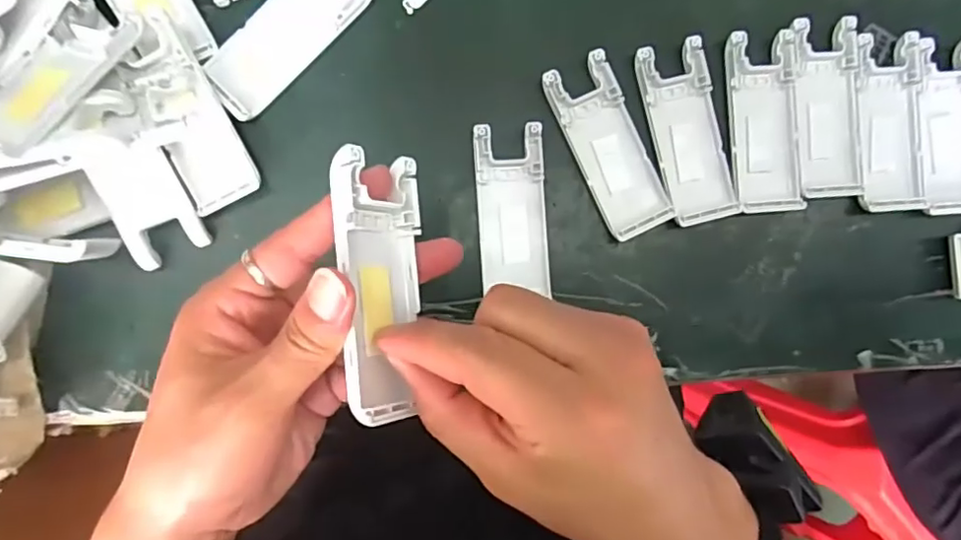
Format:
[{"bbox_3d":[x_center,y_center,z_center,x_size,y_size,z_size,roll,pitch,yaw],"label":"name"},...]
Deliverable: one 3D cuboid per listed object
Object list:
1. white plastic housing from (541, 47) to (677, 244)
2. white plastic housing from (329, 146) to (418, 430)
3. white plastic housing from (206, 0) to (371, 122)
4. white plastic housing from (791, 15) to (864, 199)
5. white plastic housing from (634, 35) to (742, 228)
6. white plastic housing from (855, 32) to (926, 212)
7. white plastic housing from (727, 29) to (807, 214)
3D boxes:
[{"bbox_3d":[0.075,-0.071,0.344,0.040,0.008,0.102,-25,93,-4],"label":"white plastic housing"},{"bbox_3d":[-0.038,0.006,0.235,0.012,0.039,0.101,-8,84,33],"label":"white plastic housing"},{"bbox_3d":[-0.108,-0.132,0.331,0.038,0.006,0.101,45,87,-4],"label":"white plastic housing"},{"bbox_3d":[0.205,-0.094,0.349,0.039,0.010,0.102,-5,91,-5],"label":"white plastic housing"},{"bbox_3d":[0.122,-0.079,0.348,0.041,0.009,0.102,-14,92,-5],"label":"white plastic housing"},{"bbox_3d":[0.242,-0.087,0.353,0.040,0.008,0.102,-3,91,-5],"label":"white plastic housing"},{"bbox_3d":[0.167,-0.086,0.347,0.040,0.009,0.102,-5,91,-5],"label":"white plastic housing"}]

